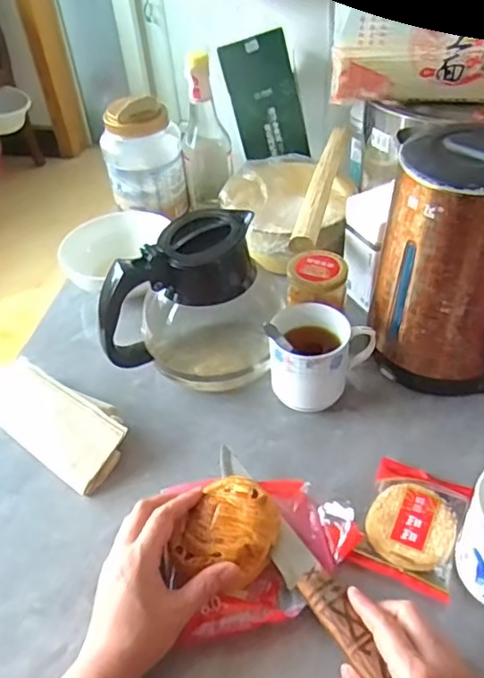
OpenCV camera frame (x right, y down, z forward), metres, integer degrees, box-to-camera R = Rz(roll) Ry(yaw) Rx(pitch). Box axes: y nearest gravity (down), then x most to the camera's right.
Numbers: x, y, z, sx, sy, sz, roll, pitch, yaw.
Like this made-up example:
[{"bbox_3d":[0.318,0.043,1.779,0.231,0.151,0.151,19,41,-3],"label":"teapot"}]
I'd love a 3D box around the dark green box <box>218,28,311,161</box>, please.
[{"bbox_3d":[0.037,-0.350,0.857,0.097,0.172,0.027,-18,28,-3],"label":"dark green box"}]

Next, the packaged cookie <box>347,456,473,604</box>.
[{"bbox_3d":[0.149,0.160,0.506,0.079,0.018,0.108,16,47,21],"label":"packaged cookie"}]

